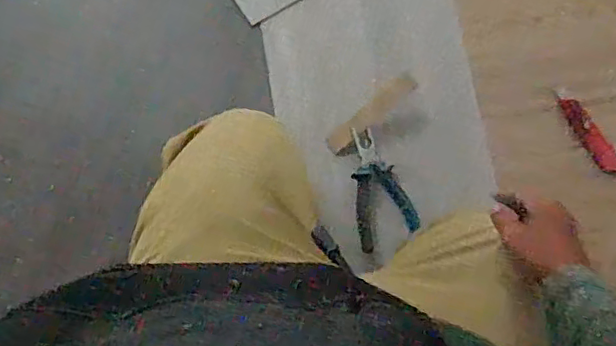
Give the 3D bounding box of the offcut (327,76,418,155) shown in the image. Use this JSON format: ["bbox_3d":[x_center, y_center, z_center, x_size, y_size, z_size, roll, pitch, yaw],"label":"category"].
[{"bbox_3d":[0.091,-0.084,0.855,0.153,0.017,0.033,-41,82,9],"label":"offcut"}]

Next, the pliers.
[{"bbox_3d":[0.107,0.020,0.840,0.082,0.015,0.169,-7,79,-3],"label":"pliers"}]

